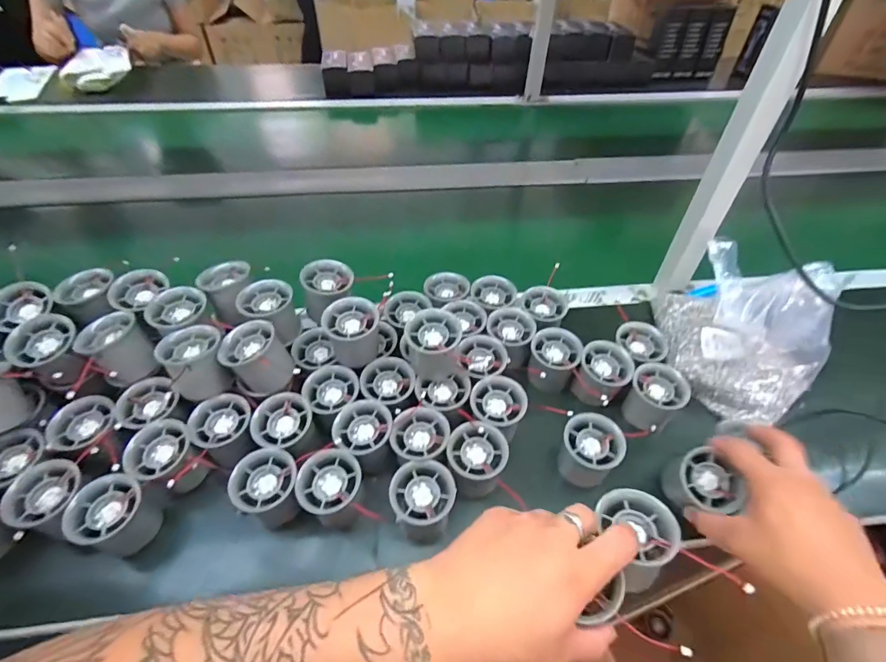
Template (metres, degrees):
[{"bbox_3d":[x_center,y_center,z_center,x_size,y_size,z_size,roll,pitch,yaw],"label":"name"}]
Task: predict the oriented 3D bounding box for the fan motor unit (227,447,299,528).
[{"bbox_3d":[-0.163,0.148,0.417,0.057,0.055,0.057,-27,55,-23],"label":"fan motor unit"}]

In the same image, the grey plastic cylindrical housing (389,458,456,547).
[{"bbox_3d":[-0.019,0.160,0.414,0.055,0.065,0.056,1,49,-1],"label":"grey plastic cylindrical housing"}]

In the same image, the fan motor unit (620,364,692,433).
[{"bbox_3d":[0.231,0.074,0.491,0.054,0.062,0.044,33,56,24],"label":"fan motor unit"}]

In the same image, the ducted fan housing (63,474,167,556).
[{"bbox_3d":[-0.293,0.166,0.398,0.052,0.055,0.055,1,49,-1],"label":"ducted fan housing"}]

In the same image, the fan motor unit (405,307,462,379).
[{"bbox_3d":[-0.011,0.015,0.467,0.057,0.056,0.054,1,49,-2],"label":"fan motor unit"}]

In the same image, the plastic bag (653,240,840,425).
[{"bbox_3d":[0.331,0.001,0.502,0.181,0.131,0.130,36,57,25],"label":"plastic bag"}]

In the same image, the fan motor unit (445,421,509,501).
[{"bbox_3d":[0.032,0.125,0.430,0.055,0.047,0.057,1,49,-1],"label":"fan motor unit"}]

